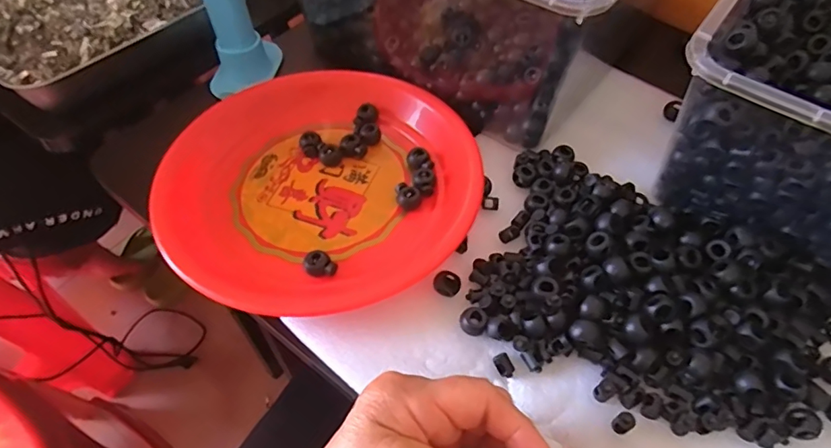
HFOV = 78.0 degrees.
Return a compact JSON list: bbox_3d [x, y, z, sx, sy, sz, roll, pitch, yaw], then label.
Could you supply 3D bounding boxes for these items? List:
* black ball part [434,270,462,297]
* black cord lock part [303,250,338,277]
[{"bbox_3d":[0.021,0.039,0.334,0.017,0.009,0.015,11,56,6],"label":"black ball part"},{"bbox_3d":[-0.063,0.028,0.339,0.017,0.013,0.017,1,55,-1],"label":"black cord lock part"}]

